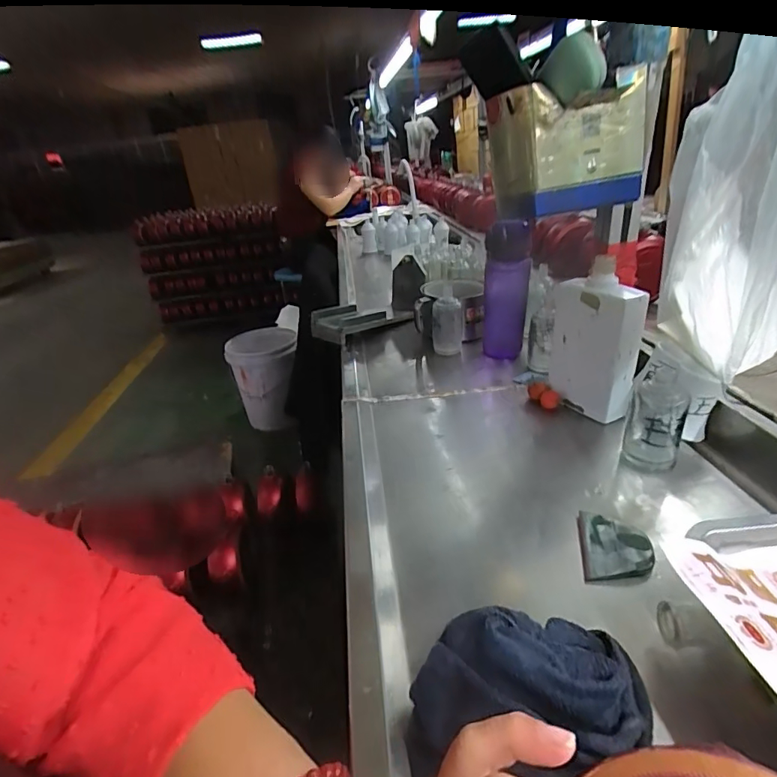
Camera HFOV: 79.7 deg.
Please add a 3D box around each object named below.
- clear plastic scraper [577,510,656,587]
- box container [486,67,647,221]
[{"bbox_3d":[0.208,0.146,0.427,0.059,0.009,0.083,2,29,16],"label":"clear plastic scraper"},{"bbox_3d":[0.209,-0.291,0.576,0.162,0.126,0.119,-10,28,-8],"label":"box container"}]

